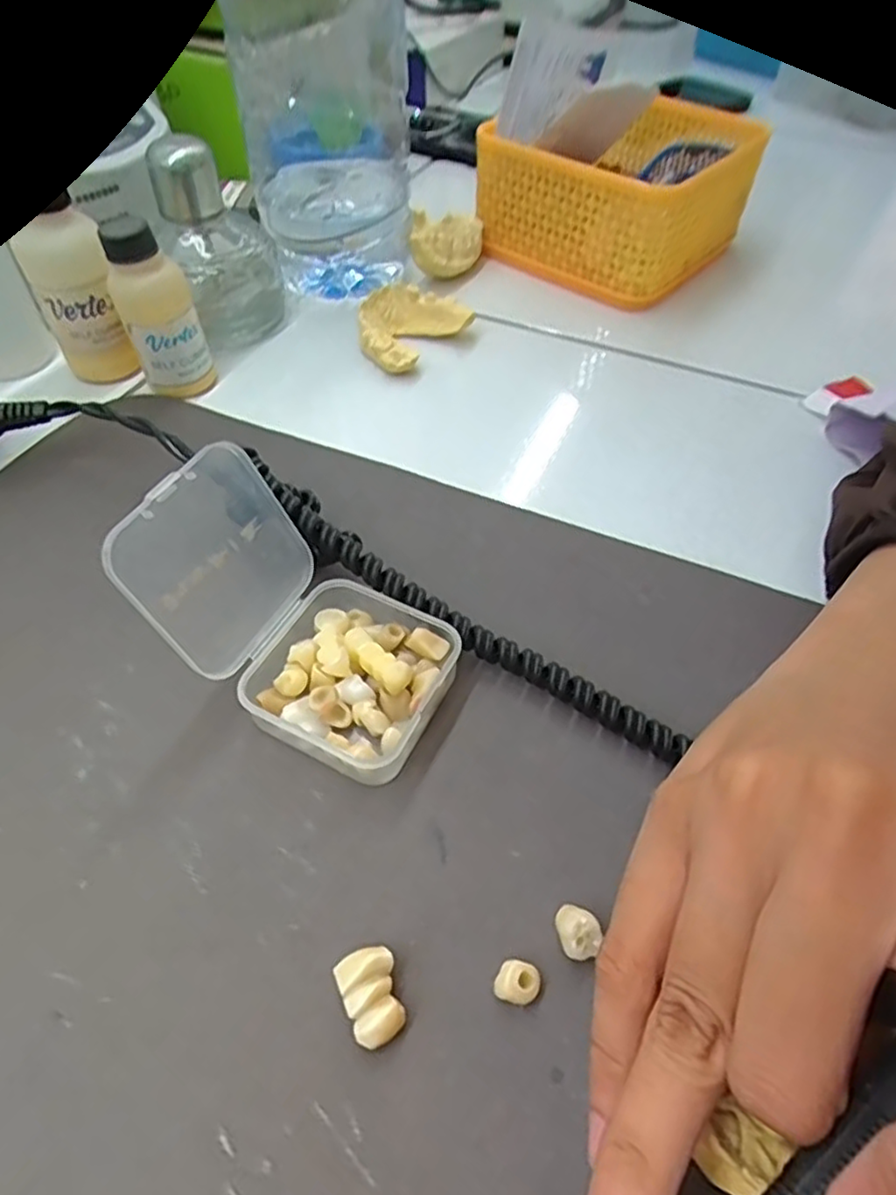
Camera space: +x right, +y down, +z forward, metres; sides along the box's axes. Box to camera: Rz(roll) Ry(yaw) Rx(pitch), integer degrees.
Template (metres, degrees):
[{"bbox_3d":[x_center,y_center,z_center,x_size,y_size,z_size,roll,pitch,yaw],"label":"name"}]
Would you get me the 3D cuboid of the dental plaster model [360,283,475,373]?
[{"bbox_3d":[-0.023,-0.140,0.342,0.047,0.022,0.053,33,58,22],"label":"dental plaster model"}]

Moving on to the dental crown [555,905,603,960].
[{"bbox_3d":[0.033,0.085,0.169,0.011,0.008,0.013,-7,52,-7],"label":"dental crown"}]

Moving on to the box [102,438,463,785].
[{"bbox_3d":[-0.047,0.005,0.202,0.094,0.056,0.058,28,56,19],"label":"box"}]

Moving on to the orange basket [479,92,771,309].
[{"bbox_3d":[0.105,-0.245,0.401,0.120,0.068,0.132,34,58,23],"label":"orange basket"}]

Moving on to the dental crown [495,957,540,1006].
[{"bbox_3d":[0.017,0.096,0.164,0.010,0.006,0.009,16,53,11],"label":"dental crown"}]

